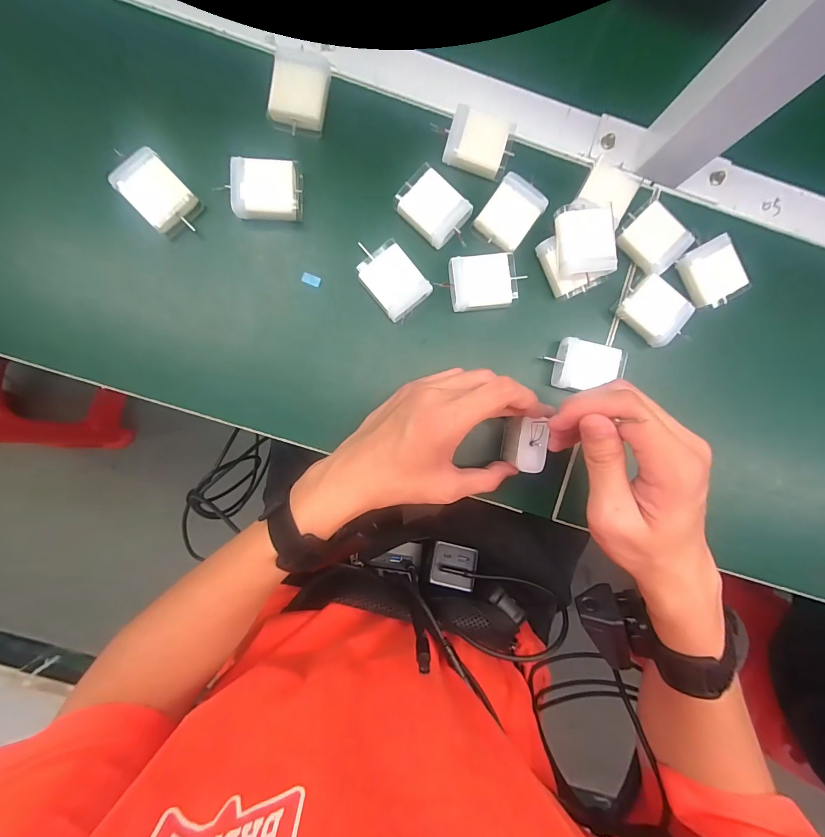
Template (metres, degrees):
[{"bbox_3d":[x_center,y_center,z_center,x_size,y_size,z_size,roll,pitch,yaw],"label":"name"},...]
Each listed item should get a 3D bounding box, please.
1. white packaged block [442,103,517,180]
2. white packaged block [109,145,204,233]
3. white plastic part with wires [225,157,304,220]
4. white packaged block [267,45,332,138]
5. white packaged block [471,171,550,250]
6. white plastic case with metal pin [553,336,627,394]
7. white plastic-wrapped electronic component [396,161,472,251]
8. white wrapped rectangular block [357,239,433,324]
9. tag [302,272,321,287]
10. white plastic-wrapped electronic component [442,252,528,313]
[{"bbox_3d":[0.054,-0.221,0.294,0.050,0.009,0.045,16,92,-3],"label":"white packaged block"},{"bbox_3d":[-0.196,-0.173,0.287,0.040,0.023,0.053,-42,94,0],"label":"white packaged block"},{"bbox_3d":[-0.114,-0.179,0.291,0.048,0.020,0.042,-1,93,-2],"label":"white plastic part with wires"},{"bbox_3d":[-0.088,-0.255,0.291,0.040,0.018,0.058,10,93,-3],"label":"white packaged block"},{"bbox_3d":[0.079,-0.166,0.300,0.041,0.012,0.053,33,91,-4],"label":"white packaged block"},{"bbox_3d":[0.147,-0.042,0.308,0.054,0.021,0.041,9,93,-3],"label":"white plastic case with metal pin"},{"bbox_3d":[0.018,-0.167,0.296,0.058,0.009,0.042,40,91,-4],"label":"white plastic-wrapped electronic component"},{"bbox_3d":[-0.017,-0.111,0.299,0.041,0.017,0.057,-42,94,0],"label":"white wrapped rectangular block"},{"bbox_3d":[-0.083,-0.114,0.302,0.015,0.004,0.008,21,92,-3],"label":"tag"},{"bbox_3d":[0.057,-0.110,0.301,0.054,0.018,0.042,-6,93,-2],"label":"white plastic-wrapped electronic component"}]

